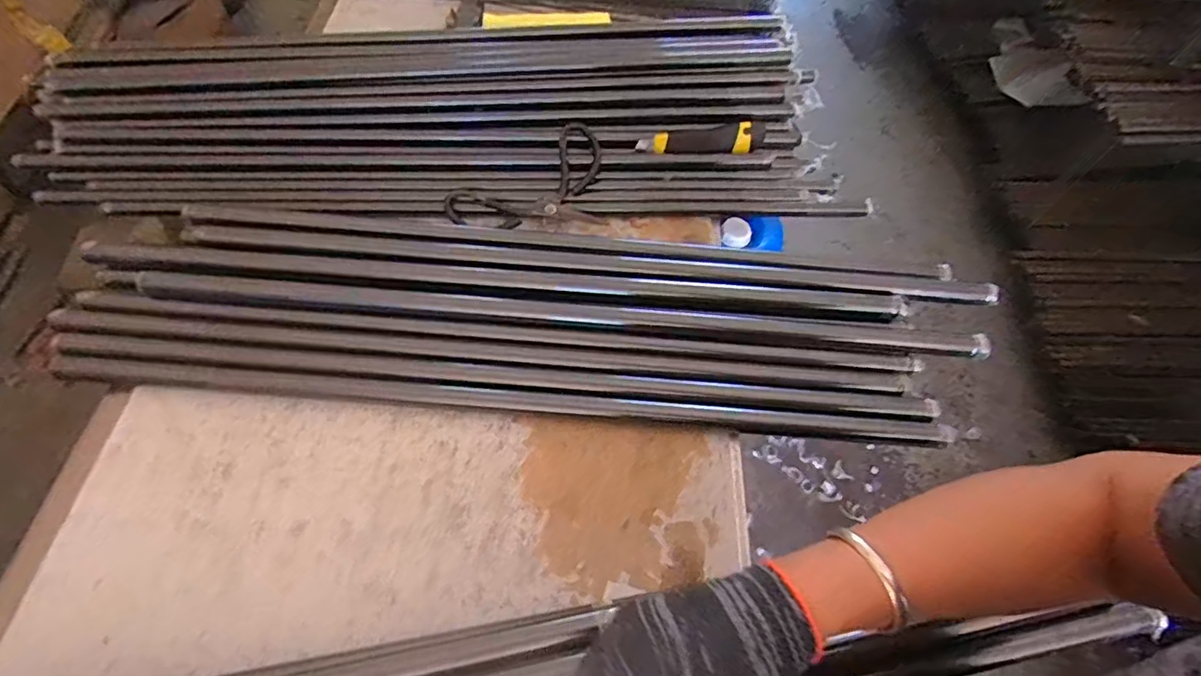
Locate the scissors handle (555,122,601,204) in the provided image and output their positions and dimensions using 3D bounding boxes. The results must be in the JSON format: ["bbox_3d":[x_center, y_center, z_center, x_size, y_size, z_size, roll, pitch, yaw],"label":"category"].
[{"bbox_3d":[-0.025,-0.213,0.677,0.051,0.013,0.107,5,80,-9],"label":"scissors handle"}]

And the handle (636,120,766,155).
[{"bbox_3d":[0.131,-0.250,0.713,0.167,0.034,0.036,-6,60,-5],"label":"handle"}]

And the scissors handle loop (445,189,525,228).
[{"bbox_3d":[-0.139,-0.146,0.653,0.093,0.008,0.043,17,61,8],"label":"scissors handle loop"}]

